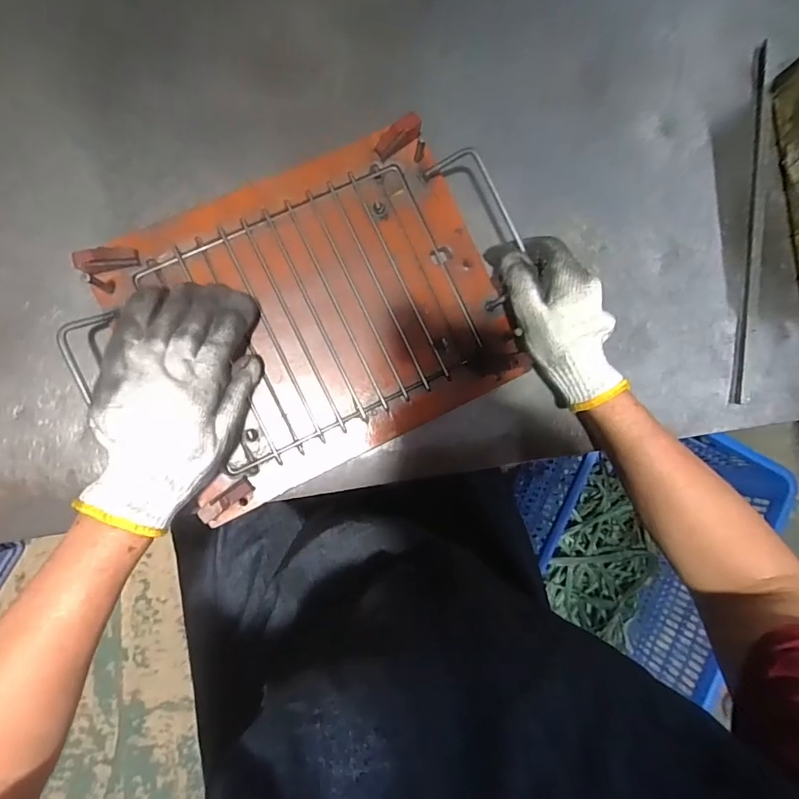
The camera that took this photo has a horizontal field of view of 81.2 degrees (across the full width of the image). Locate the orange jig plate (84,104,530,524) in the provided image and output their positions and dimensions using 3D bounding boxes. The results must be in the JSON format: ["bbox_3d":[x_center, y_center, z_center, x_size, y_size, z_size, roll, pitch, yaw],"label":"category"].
[{"bbox_3d":[-0.066,-0.075,0.393,0.291,0.023,0.245,-26,90,-6],"label":"orange jig plate"}]

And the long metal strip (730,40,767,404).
[{"bbox_3d":[0.339,-0.174,0.449,0.014,0.004,0.354,6,85,-6],"label":"long metal strip"}]

